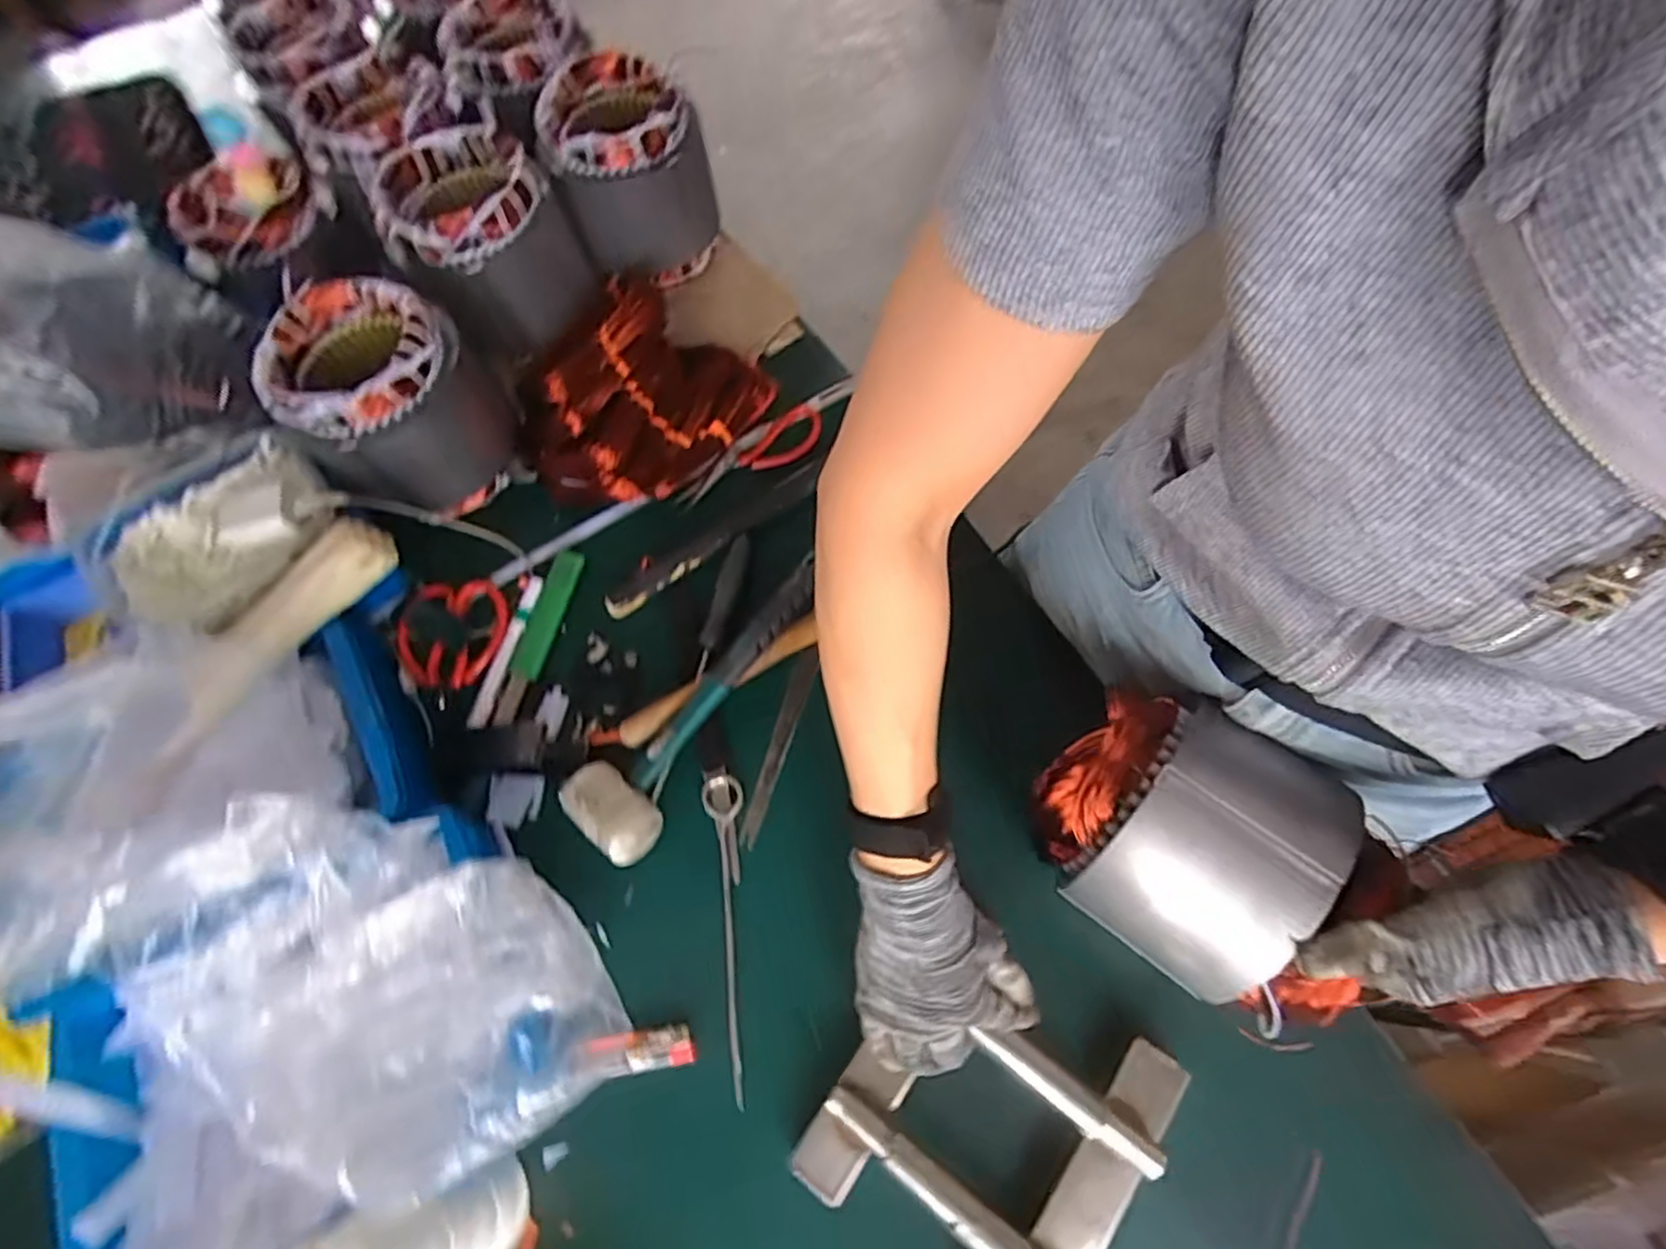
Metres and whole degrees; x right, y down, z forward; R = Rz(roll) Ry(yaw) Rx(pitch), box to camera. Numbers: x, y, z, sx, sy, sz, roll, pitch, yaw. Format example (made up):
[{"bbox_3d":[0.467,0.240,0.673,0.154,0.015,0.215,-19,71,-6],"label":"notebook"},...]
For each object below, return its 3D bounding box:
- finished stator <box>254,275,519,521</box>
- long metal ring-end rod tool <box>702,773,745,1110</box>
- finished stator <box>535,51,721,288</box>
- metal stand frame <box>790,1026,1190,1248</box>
[{"bbox_3d":[-0.382,-0.190,0.627,0.128,0.158,0.153,33,74,16],"label":"finished stator"},{"bbox_3d":[-0.080,0.225,0.532,0.030,0.009,0.225,-5,68,3],"label":"long metal ring-end rod tool"},{"bbox_3d":[-0.204,-0.450,0.723,0.140,0.157,0.128,-2,68,4],"label":"finished stator"},{"bbox_3d":[0.097,0.318,0.450,0.172,0.046,0.197,35,74,15],"label":"metal stand frame"}]

